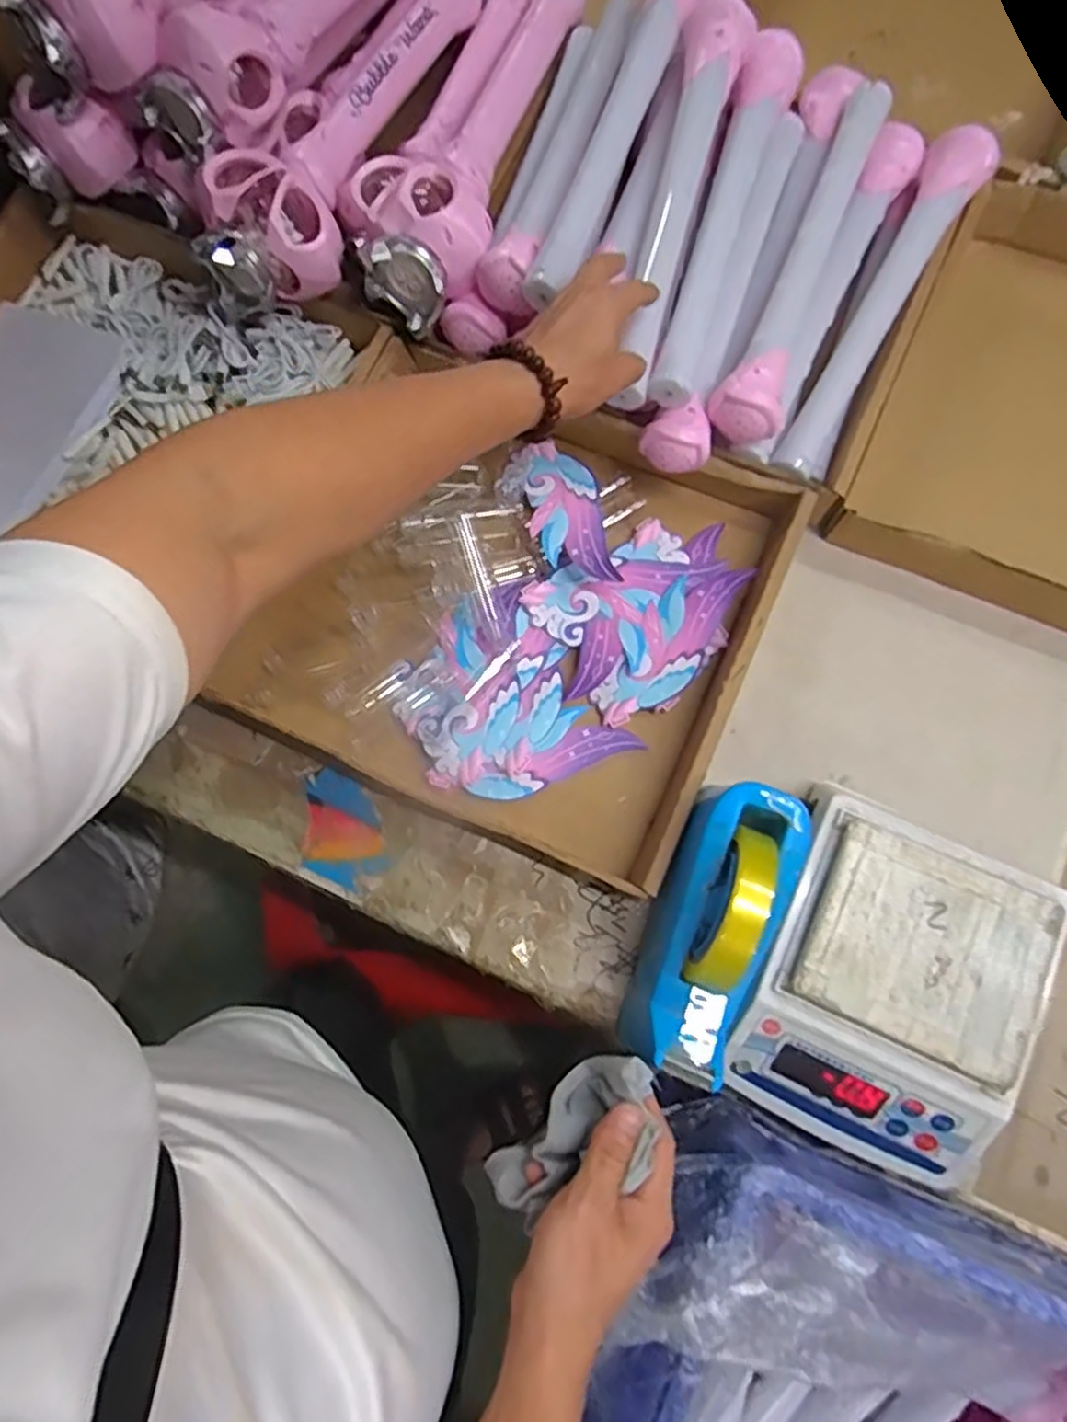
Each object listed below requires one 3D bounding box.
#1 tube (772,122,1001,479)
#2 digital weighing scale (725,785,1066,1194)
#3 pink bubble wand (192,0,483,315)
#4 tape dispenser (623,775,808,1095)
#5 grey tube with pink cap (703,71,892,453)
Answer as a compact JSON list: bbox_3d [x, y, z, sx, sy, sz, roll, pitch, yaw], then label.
[{"bbox_3d":[0.277,-0.322,0.568,0.052,0.059,0.311,29,81,7],"label":"tube"},{"bbox_3d":[0.247,0.191,0.490,0.185,0.074,0.219,27,79,6],"label":"digital weighing scale"},{"bbox_3d":[-0.157,-0.491,0.601,0.096,0.074,0.358,24,81,7],"label":"pink bubble wand"},{"bbox_3d":[0.121,0.144,0.490,0.071,0.124,0.187,23,81,6],"label":"tape dispenser"},{"bbox_3d":[0.217,-0.348,0.564,0.052,0.049,0.323,24,81,7],"label":"grey tube with pink cap"}]

